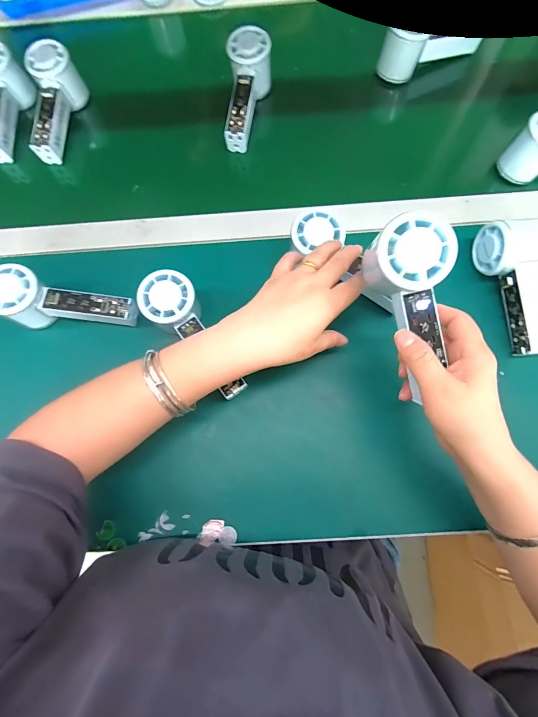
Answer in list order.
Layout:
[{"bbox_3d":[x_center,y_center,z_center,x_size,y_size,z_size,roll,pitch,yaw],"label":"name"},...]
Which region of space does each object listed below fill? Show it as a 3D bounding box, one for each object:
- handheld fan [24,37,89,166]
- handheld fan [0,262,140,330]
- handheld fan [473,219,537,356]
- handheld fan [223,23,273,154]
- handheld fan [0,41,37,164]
[{"bbox_3d":[-0.310,-0.357,0.462,0.059,0.065,0.154,8,89,2],"label":"handheld fan"},{"bbox_3d":[-0.234,-0.057,0.368,0.149,0.060,0.058,14,77,5],"label":"handheld fan"},{"bbox_3d":[0.274,-0.078,0.356,0.065,0.054,0.145,4,76,3],"label":"handheld fan"},{"bbox_3d":[-0.034,-0.366,0.449,0.054,0.050,0.155,13,90,3],"label":"handheld fan"},{"bbox_3d":[-0.390,-0.362,0.464,0.057,0.060,0.154,5,90,1],"label":"handheld fan"}]

